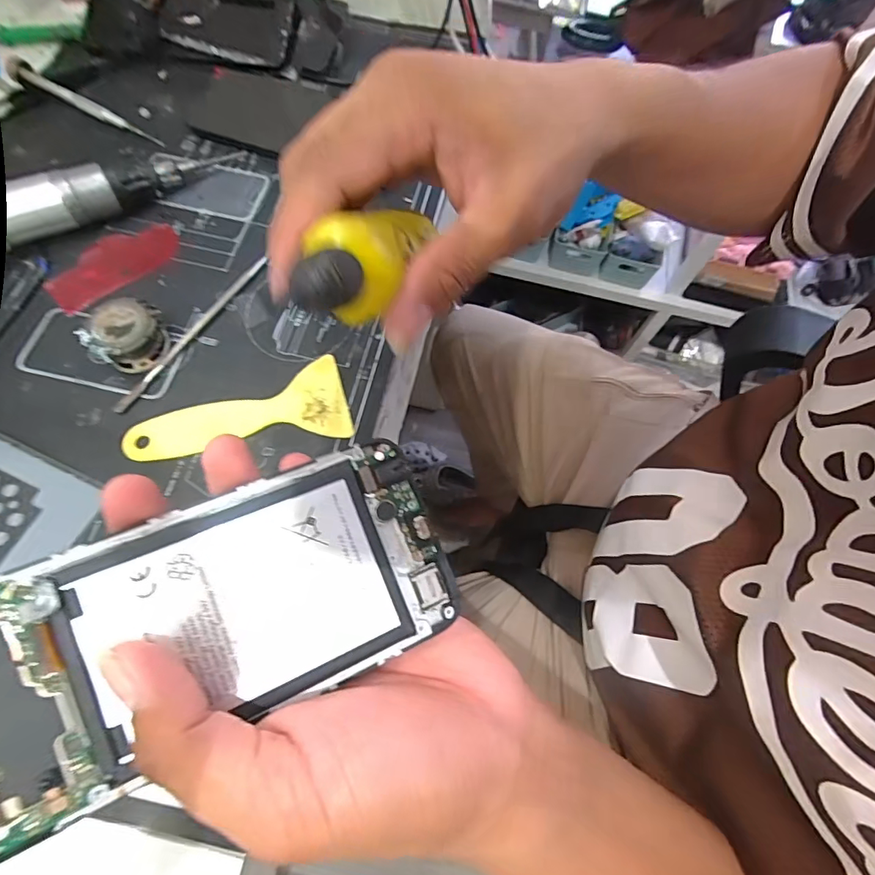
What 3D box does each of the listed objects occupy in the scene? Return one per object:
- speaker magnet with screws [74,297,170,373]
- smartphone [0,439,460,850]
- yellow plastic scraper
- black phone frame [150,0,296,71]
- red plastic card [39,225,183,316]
[{"bbox_3d":[-0.181,-0.059,0.279,0.035,0.023,0.042,34,69,9],"label":"speaker magnet with screws"},{"bbox_3d":[-0.073,0.059,0.152,0.157,0.004,0.070,-21,87,-18],"label":"smartphone"},{"bbox_3d":[-0.115,-0.010,0.279,0.122,0.008,0.047,-14,70,-10],"label":"yellow plastic scraper"},{"bbox_3d":[-0.173,-0.340,0.390,0.114,0.020,0.077,9,83,4],"label":"black phone frame"},{"bbox_3d":[-0.210,-0.114,0.313,0.040,0.004,0.084,43,71,13],"label":"red plastic card"}]

